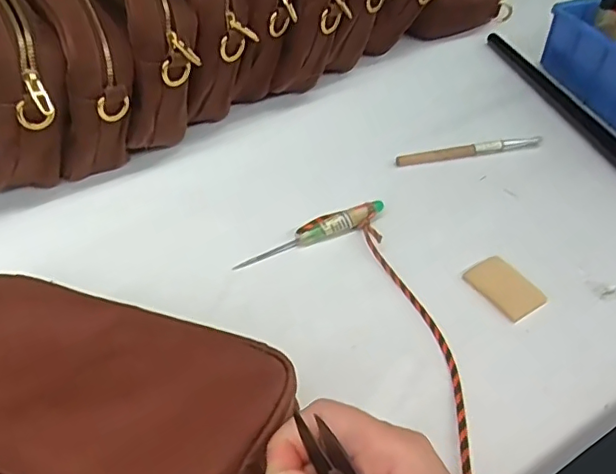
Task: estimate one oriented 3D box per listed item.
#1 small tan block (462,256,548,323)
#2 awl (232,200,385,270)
[{"bbox_3d":[0.131,0.033,0.378,0.031,0.005,0.045,-29,63,-15],"label":"small tan block"},{"bbox_3d":[0.003,-0.004,0.401,0.113,0.012,0.016,-18,49,-18],"label":"awl"}]

